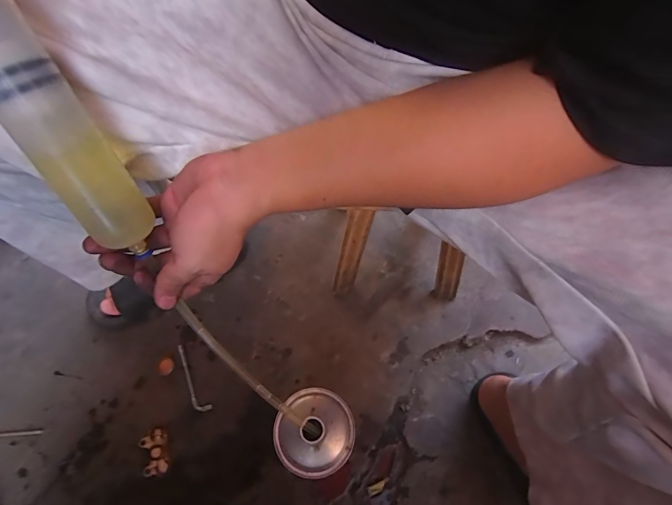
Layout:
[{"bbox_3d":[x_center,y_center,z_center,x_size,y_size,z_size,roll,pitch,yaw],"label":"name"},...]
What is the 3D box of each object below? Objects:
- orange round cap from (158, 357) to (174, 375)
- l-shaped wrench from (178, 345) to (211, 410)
[{"bbox_3d":[-0.277,0.185,0.603,0.025,0.004,0.027,0,62,1],"label":"orange round cap"},{"bbox_3d":[-0.233,0.201,0.591,0.023,0.006,0.115,-31,66,-14],"label":"l-shaped wrench"}]

